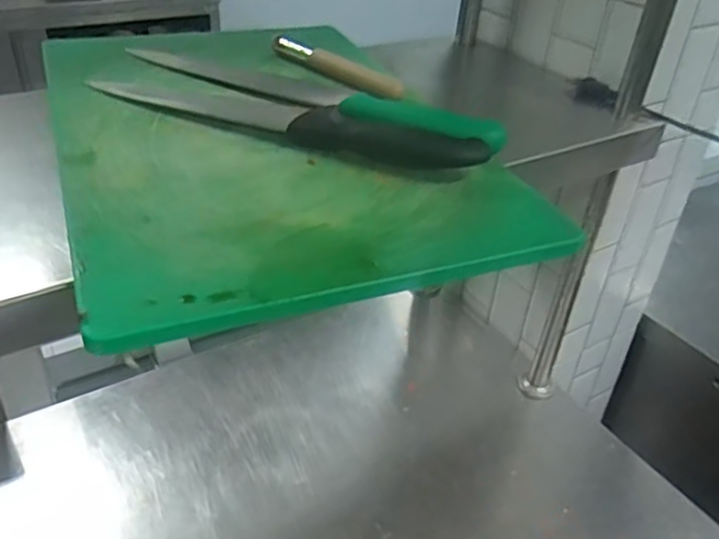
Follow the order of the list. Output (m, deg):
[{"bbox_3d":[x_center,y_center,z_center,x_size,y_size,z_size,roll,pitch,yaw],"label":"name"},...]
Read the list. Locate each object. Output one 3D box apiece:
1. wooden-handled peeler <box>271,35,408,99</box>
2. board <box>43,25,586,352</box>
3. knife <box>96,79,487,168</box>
[{"bbox_3d":[-0.026,-0.190,0.610,0.160,0.019,0.020,29,42,32],"label":"wooden-handled peeler"},{"bbox_3d":[-0.077,-0.116,0.518,0.300,0.021,0.451,-11,37,-21],"label":"board"},{"bbox_3d":[-0.062,-0.123,0.507,0.322,0.026,0.050,19,37,20],"label":"knife"}]

